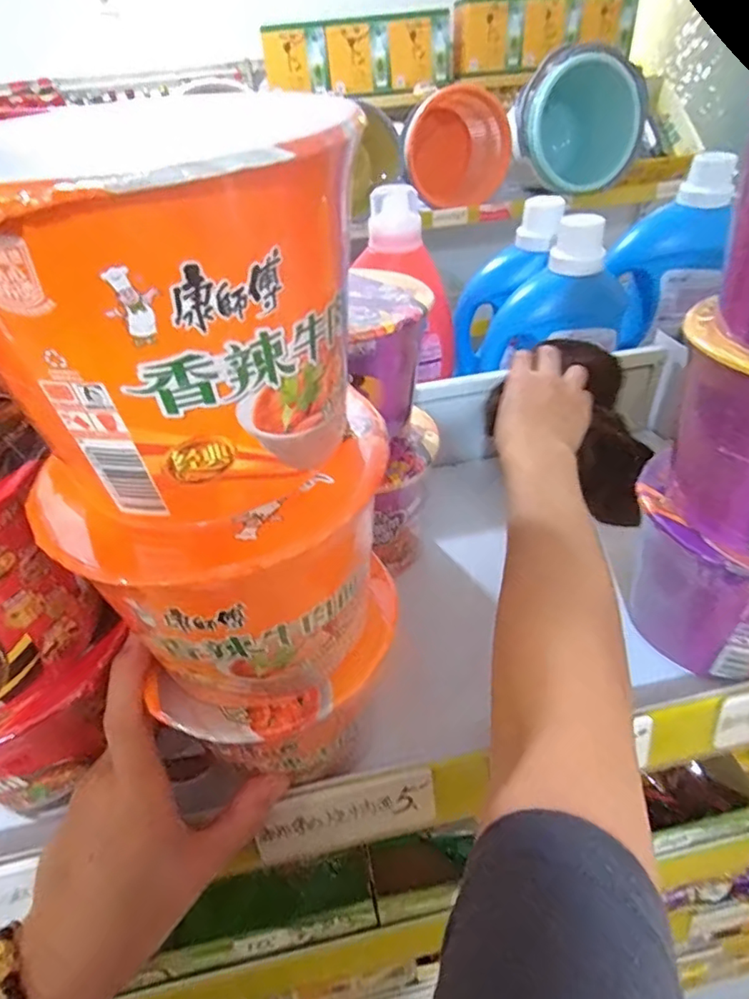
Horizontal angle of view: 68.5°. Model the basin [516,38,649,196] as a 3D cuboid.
[{"bbox_3d":[0.550,-1.006,1.464,0.318,0.300,0.245,7,41,14],"label":"basin"}]

